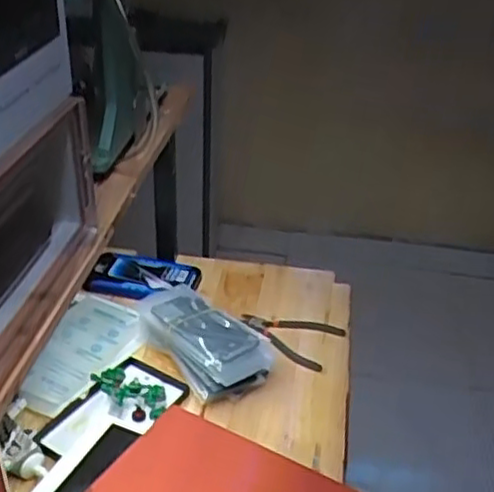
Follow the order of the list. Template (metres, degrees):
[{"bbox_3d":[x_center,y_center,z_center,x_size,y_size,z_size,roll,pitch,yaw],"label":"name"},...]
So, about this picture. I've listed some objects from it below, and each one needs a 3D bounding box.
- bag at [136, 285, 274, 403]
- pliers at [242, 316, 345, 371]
[{"bbox_3d":[-0.073,0.121,0.954,0.234,0.051,0.112,29,40,34],"label":"bag"},{"bbox_3d":[0.063,0.121,1.022,0.144,0.011,0.102,23,37,28],"label":"pliers"}]

